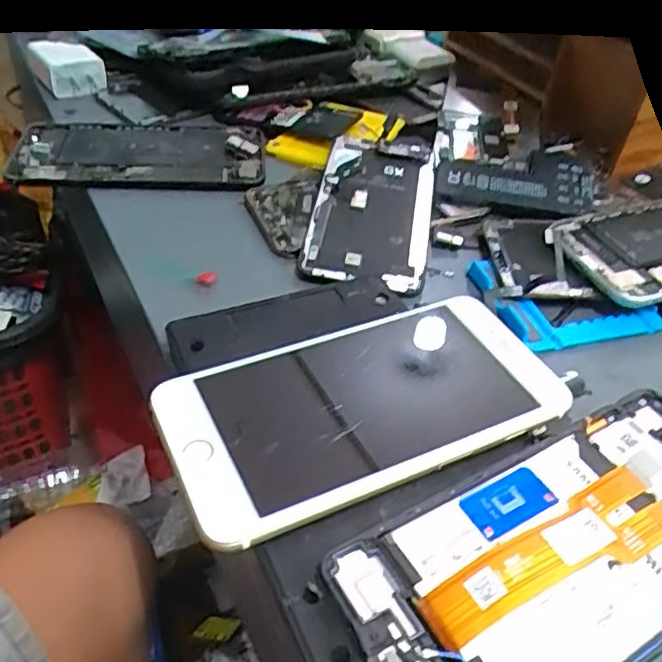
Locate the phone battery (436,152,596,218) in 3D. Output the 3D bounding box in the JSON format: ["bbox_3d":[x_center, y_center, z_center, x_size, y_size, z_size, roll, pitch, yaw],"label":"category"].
[{"bbox_3d":[0.116,-0.095,0.401,0.096,0.006,0.062,11,42,6],"label":"phone battery"}]

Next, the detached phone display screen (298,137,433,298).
[{"bbox_3d":[0.025,-0.074,0.375,0.065,0.007,0.134,12,50,-1],"label":"detached phone display screen"}]

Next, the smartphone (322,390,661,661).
[{"bbox_3d":[0.082,0.067,0.210,0.160,0.012,0.073,-19,47,-26],"label":"smartphone"}]

